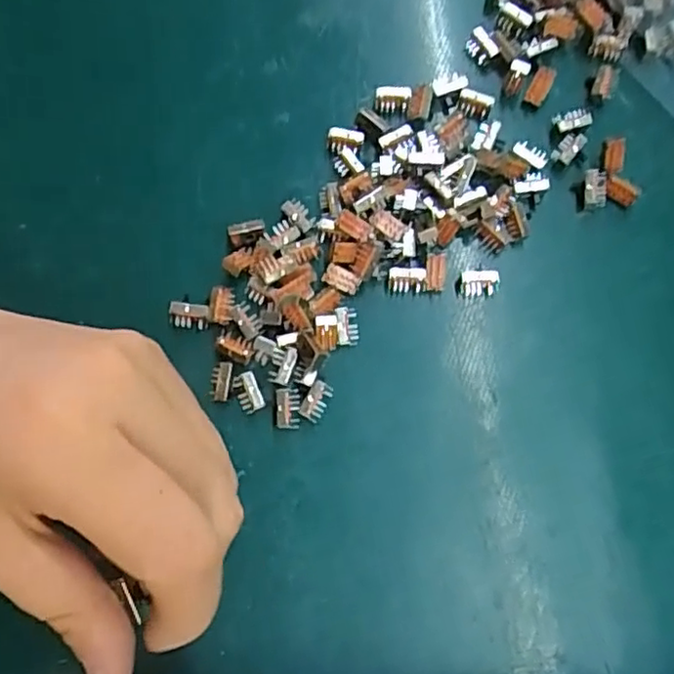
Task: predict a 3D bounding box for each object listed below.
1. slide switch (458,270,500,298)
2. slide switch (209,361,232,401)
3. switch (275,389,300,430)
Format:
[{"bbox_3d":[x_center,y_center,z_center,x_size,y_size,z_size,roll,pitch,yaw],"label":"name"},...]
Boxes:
[{"bbox_3d":[0.051,-0.019,0.237,0.013,0.008,0.008,-2,78,-1],"label":"slide switch"},{"bbox_3d":[-0.040,0.015,0.228,0.007,0.005,0.014,10,90,2],"label":"slide switch"},{"bbox_3d":[-0.017,0.025,0.226,0.008,0.006,0.013,-2,78,0],"label":"switch"}]

